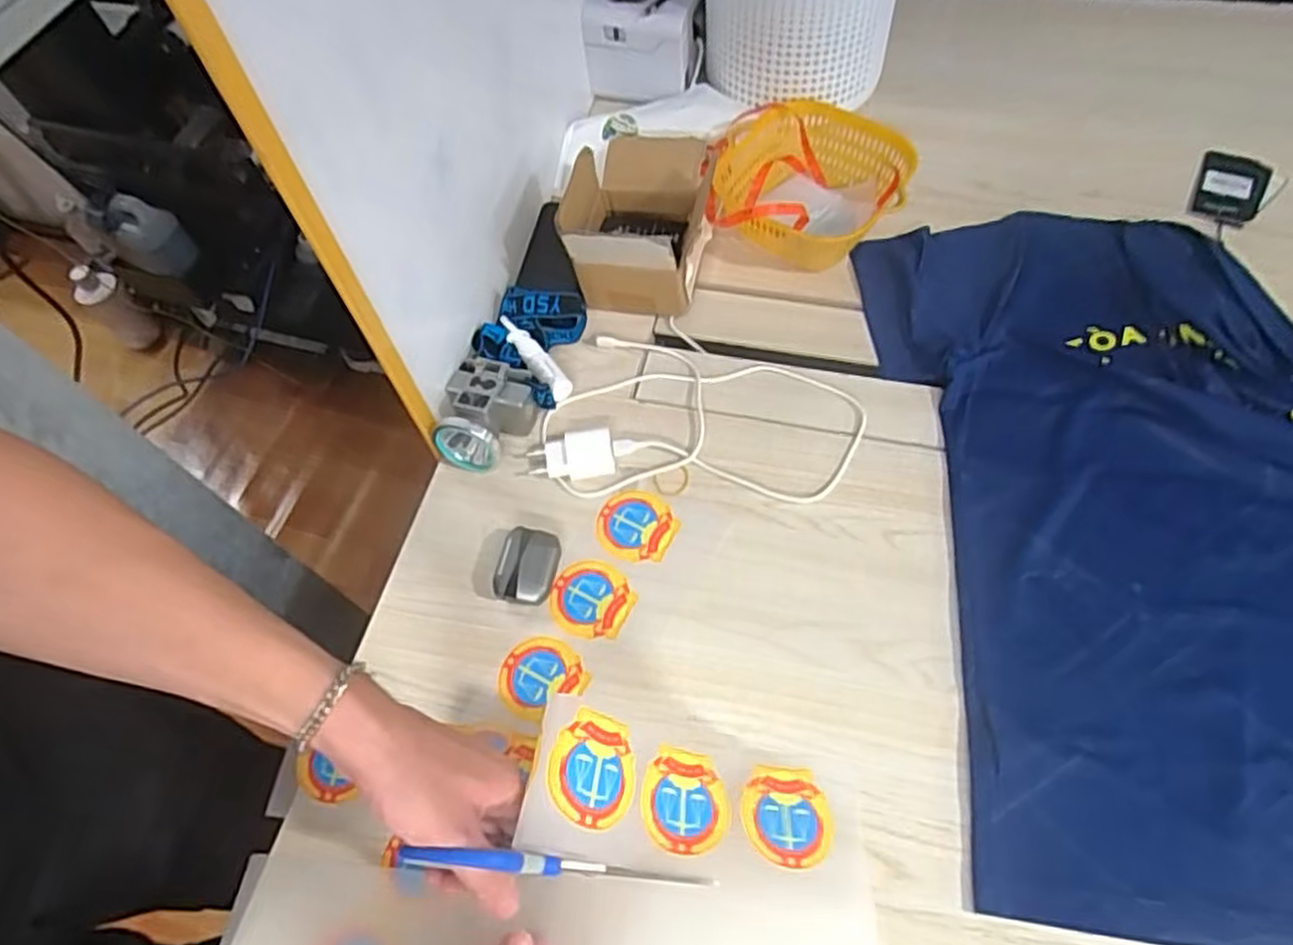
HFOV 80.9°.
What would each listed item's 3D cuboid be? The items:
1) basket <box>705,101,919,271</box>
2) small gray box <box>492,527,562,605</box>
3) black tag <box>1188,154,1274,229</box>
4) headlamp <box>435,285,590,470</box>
[{"bbox_3d":[0.161,-0.282,0.759,0.186,0.068,0.181,16,64,14],"label":"basket"},{"bbox_3d":[-0.094,0.072,0.601,0.046,0.025,0.056,8,62,10],"label":"small gray box"},{"bbox_3d":[0.577,-0.280,0.753,0.061,0.011,0.098,27,67,19],"label":"black tag"},{"bbox_3d":[-0.119,-0.089,0.677,0.090,0.054,0.178,9,62,11],"label":"headlamp"}]

